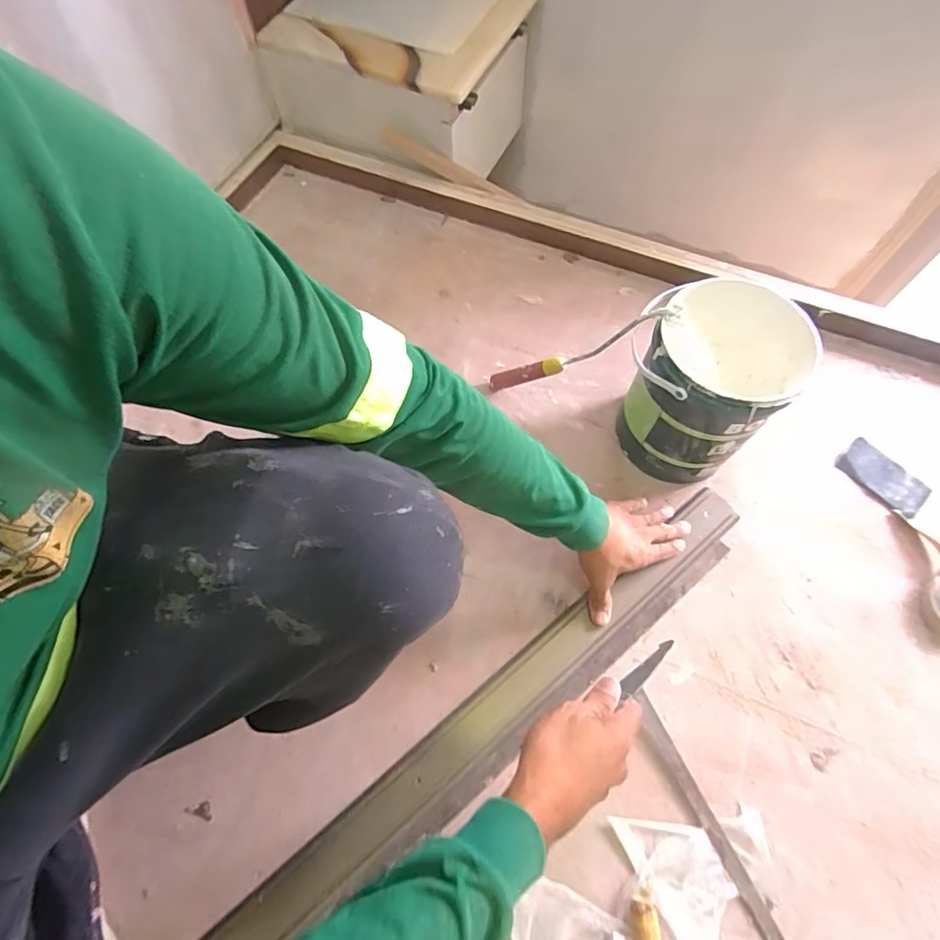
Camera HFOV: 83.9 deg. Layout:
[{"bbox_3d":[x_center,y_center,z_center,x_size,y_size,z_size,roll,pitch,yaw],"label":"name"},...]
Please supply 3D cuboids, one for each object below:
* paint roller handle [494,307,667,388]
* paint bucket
[{"bbox_3d":[0.130,-0.150,0.682,0.039,0.274,0.019,32,60,-32],"label":"paint roller handle"},{"bbox_3d":[0.283,-0.097,0.652,0.161,0.227,0.157,0,64,1],"label":"paint bucket"}]

